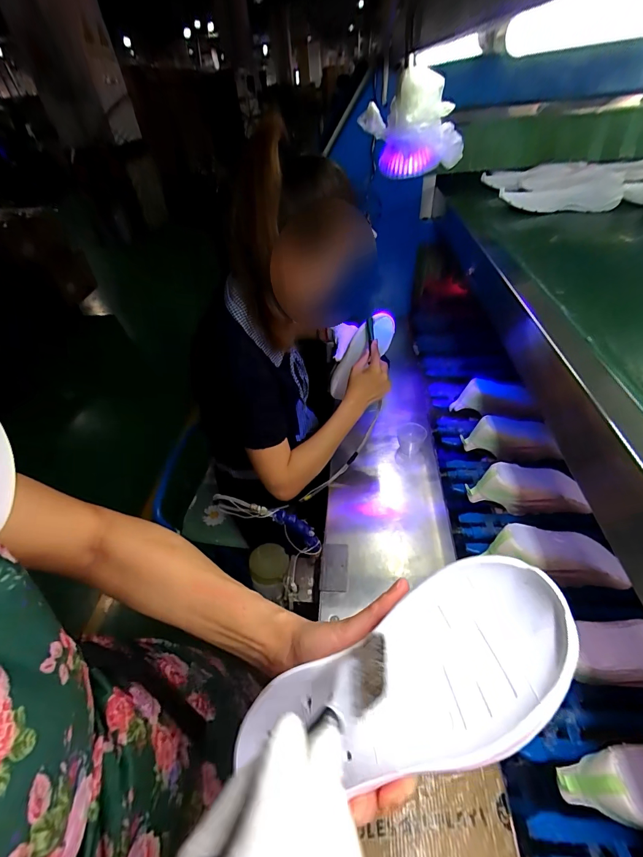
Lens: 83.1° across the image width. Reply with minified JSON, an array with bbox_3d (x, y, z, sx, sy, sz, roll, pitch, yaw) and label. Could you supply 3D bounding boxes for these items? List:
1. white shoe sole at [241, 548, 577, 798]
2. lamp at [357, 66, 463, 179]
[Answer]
[{"bbox_3d":[0.045,0.159,0.223,0.216,0.032,0.084,-33,40,12],"label":"white shoe sole"},{"bbox_3d":[0.134,-0.455,0.549,0.152,0.118,0.085,5,43,14],"label":"lamp"}]

